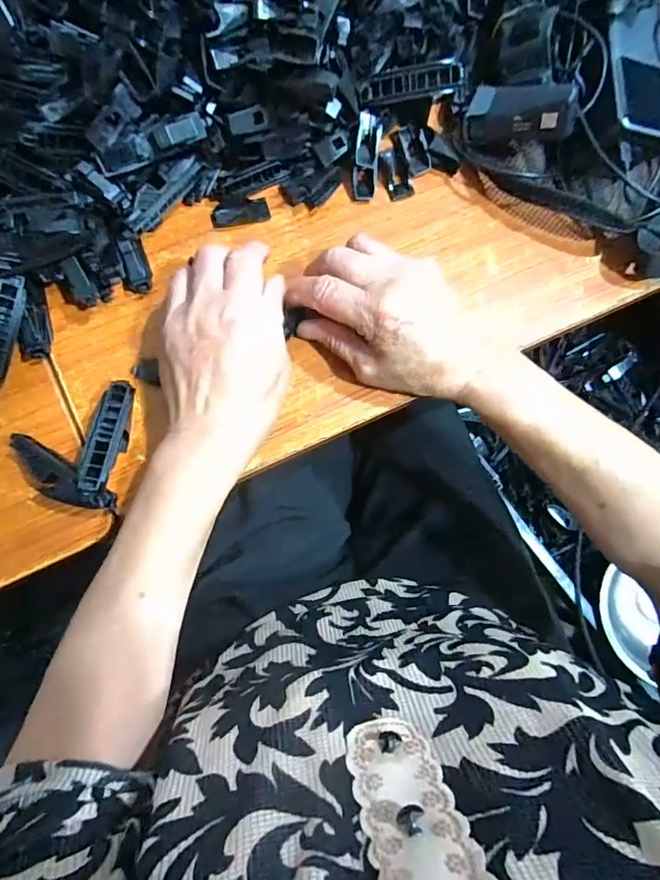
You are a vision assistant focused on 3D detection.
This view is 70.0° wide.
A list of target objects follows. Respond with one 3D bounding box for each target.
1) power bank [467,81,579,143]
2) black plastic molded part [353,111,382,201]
[{"bbox_3d":[0.139,-0.237,0.343,0.074,0.026,0.031,16,79,24],"label":"power bank"},{"bbox_3d":[0.028,-0.215,0.357,0.018,0.012,0.059,3,105,-3],"label":"black plastic molded part"}]

